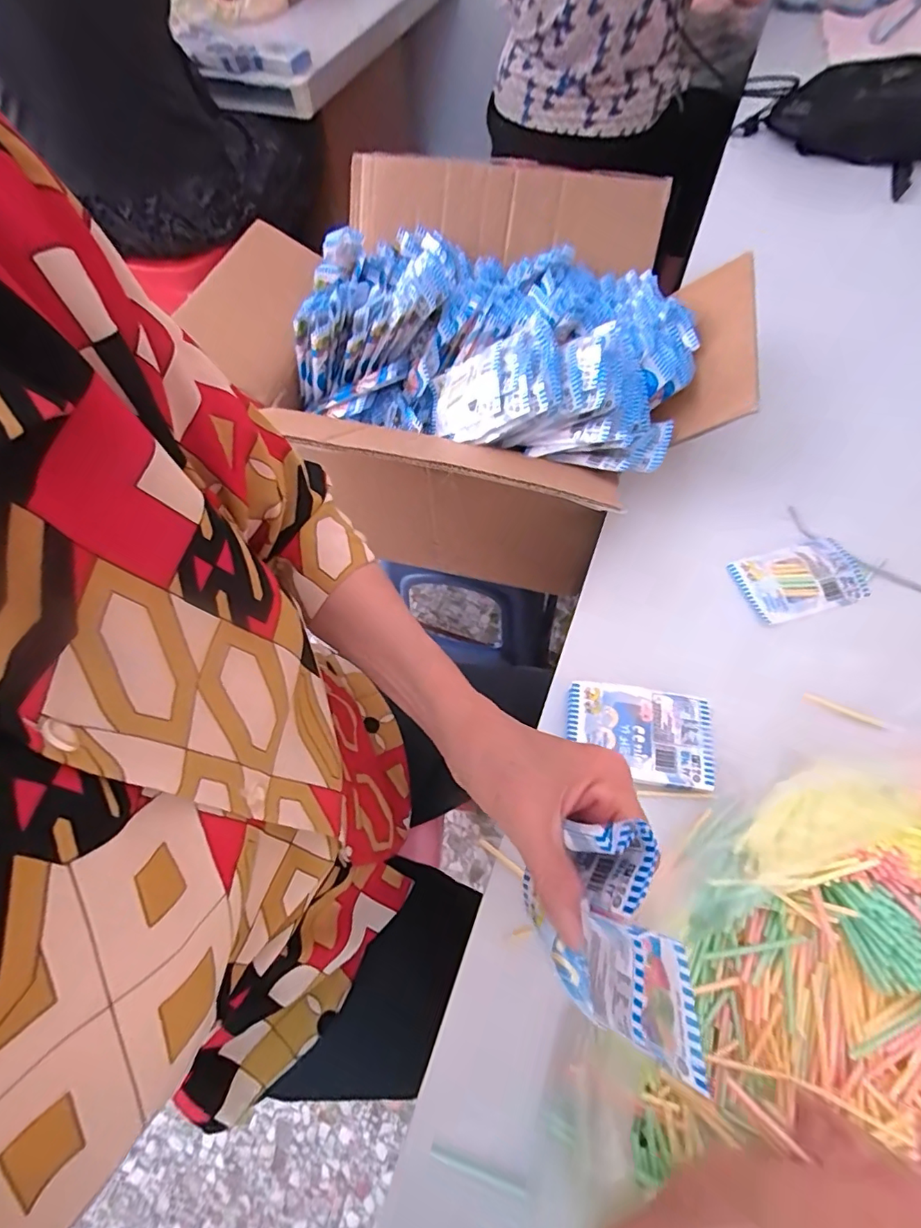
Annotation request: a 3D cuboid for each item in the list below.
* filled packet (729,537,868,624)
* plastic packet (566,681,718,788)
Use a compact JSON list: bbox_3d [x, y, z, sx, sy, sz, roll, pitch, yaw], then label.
[{"bbox_3d":[0.299,-0.030,0.458,0.099,0.011,0.065,-15,63,-5],"label":"filled packet"},{"bbox_3d":[0.134,0.089,0.391,0.103,0.007,0.068,8,63,7],"label":"plastic packet"}]

